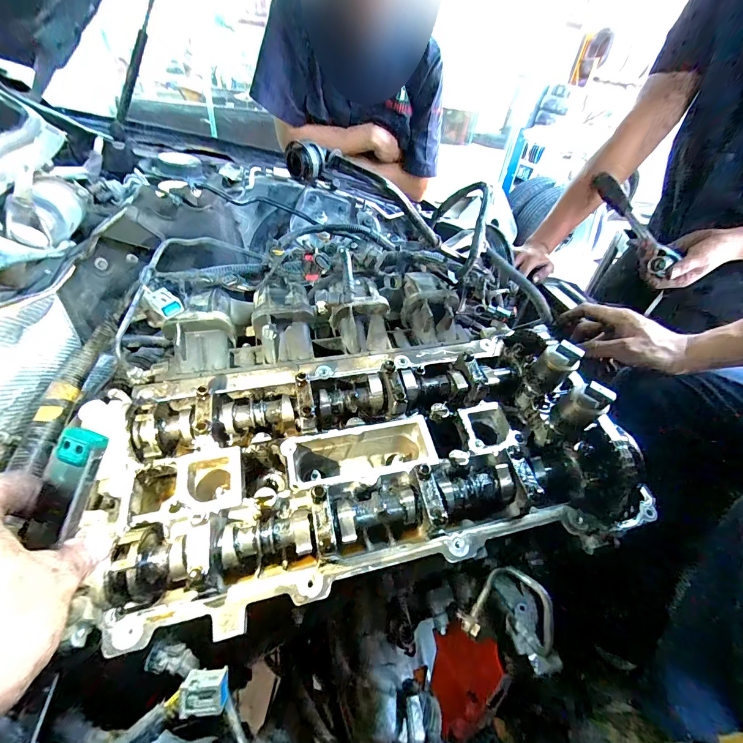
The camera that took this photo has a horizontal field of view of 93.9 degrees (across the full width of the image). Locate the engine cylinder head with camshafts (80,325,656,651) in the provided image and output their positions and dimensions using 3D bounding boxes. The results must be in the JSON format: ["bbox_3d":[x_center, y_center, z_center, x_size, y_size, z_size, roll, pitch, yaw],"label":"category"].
[{"bbox_3d":[0.012,0.067,0.340,0.472,0.125,0.228,-7,41,-9],"label":"engine cylinder head with camshafts"}]

